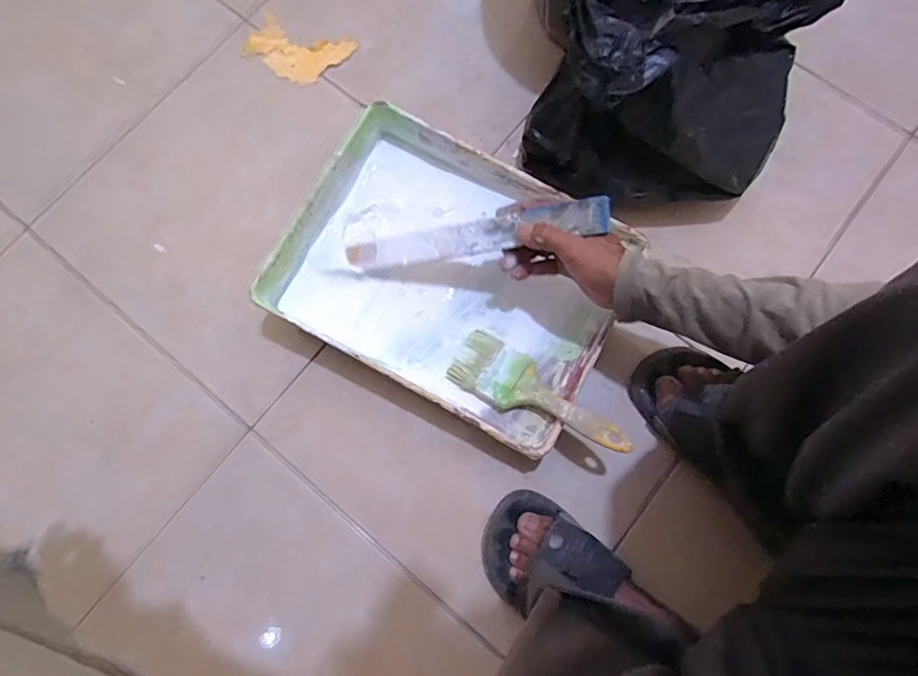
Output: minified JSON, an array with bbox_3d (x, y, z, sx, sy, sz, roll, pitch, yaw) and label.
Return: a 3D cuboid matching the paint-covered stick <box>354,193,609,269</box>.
[{"bbox_3d":[0.003,-0.104,0.545,0.301,0.017,0.034,-5,74,30],"label":"paint-covered stick"}]

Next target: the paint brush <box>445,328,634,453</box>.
[{"bbox_3d":[0.083,0.059,0.545,0.198,0.014,0.063,29,79,21],"label":"paint brush"}]

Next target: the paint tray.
[{"bbox_3d":[-0.005,-0.069,0.599,0.351,0.086,0.268,28,79,8],"label":"paint tray"}]

